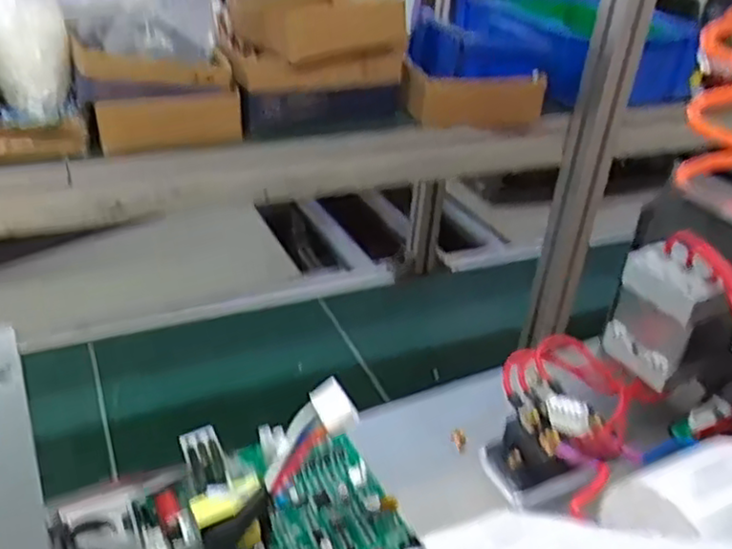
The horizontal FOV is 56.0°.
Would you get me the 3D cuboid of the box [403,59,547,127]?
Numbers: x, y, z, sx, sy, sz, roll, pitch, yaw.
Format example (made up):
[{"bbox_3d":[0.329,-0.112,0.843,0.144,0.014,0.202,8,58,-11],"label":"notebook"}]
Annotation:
[{"bbox_3d":[0.116,-0.195,0.752,0.139,0.048,0.081,-7,34,-19],"label":"box"}]

